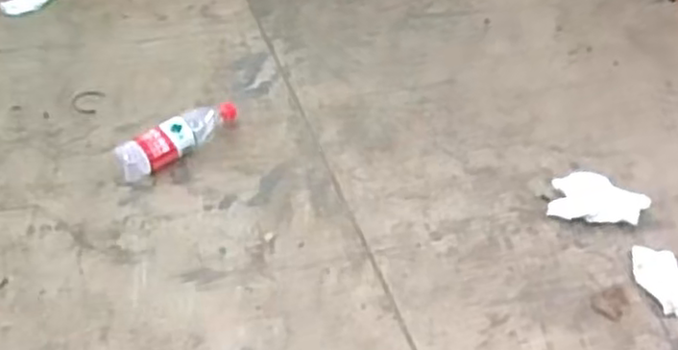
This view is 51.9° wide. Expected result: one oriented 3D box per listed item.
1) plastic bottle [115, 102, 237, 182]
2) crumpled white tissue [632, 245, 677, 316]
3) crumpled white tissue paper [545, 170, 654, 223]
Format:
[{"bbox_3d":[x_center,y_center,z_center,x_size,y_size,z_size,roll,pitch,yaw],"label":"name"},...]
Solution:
[{"bbox_3d":[-0.258,-0.063,1.140,0.060,0.062,0.224,31,50,25],"label":"plastic bottle"},{"bbox_3d":[0.458,0.145,0.984,0.066,0.020,0.116,-12,47,-16],"label":"crumpled white tissue"},{"bbox_3d":[0.404,0.038,1.086,0.137,0.038,0.093,15,46,12],"label":"crumpled white tissue paper"}]

